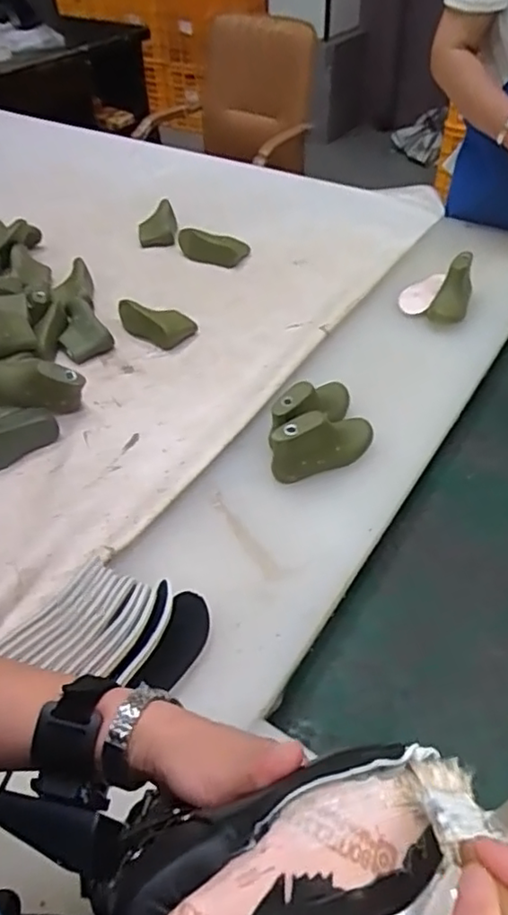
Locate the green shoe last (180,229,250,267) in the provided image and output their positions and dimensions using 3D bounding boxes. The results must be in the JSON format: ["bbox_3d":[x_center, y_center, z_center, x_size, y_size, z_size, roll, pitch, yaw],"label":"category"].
[{"bbox_3d":[-0.077,-0.396,1.180,0.137,0.052,0.061,3,45,3],"label":"green shoe last"}]

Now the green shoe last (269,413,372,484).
[{"bbox_3d":[0.091,-0.021,0.776,0.151,0.074,0.046,-24,49,-23],"label":"green shoe last"}]

